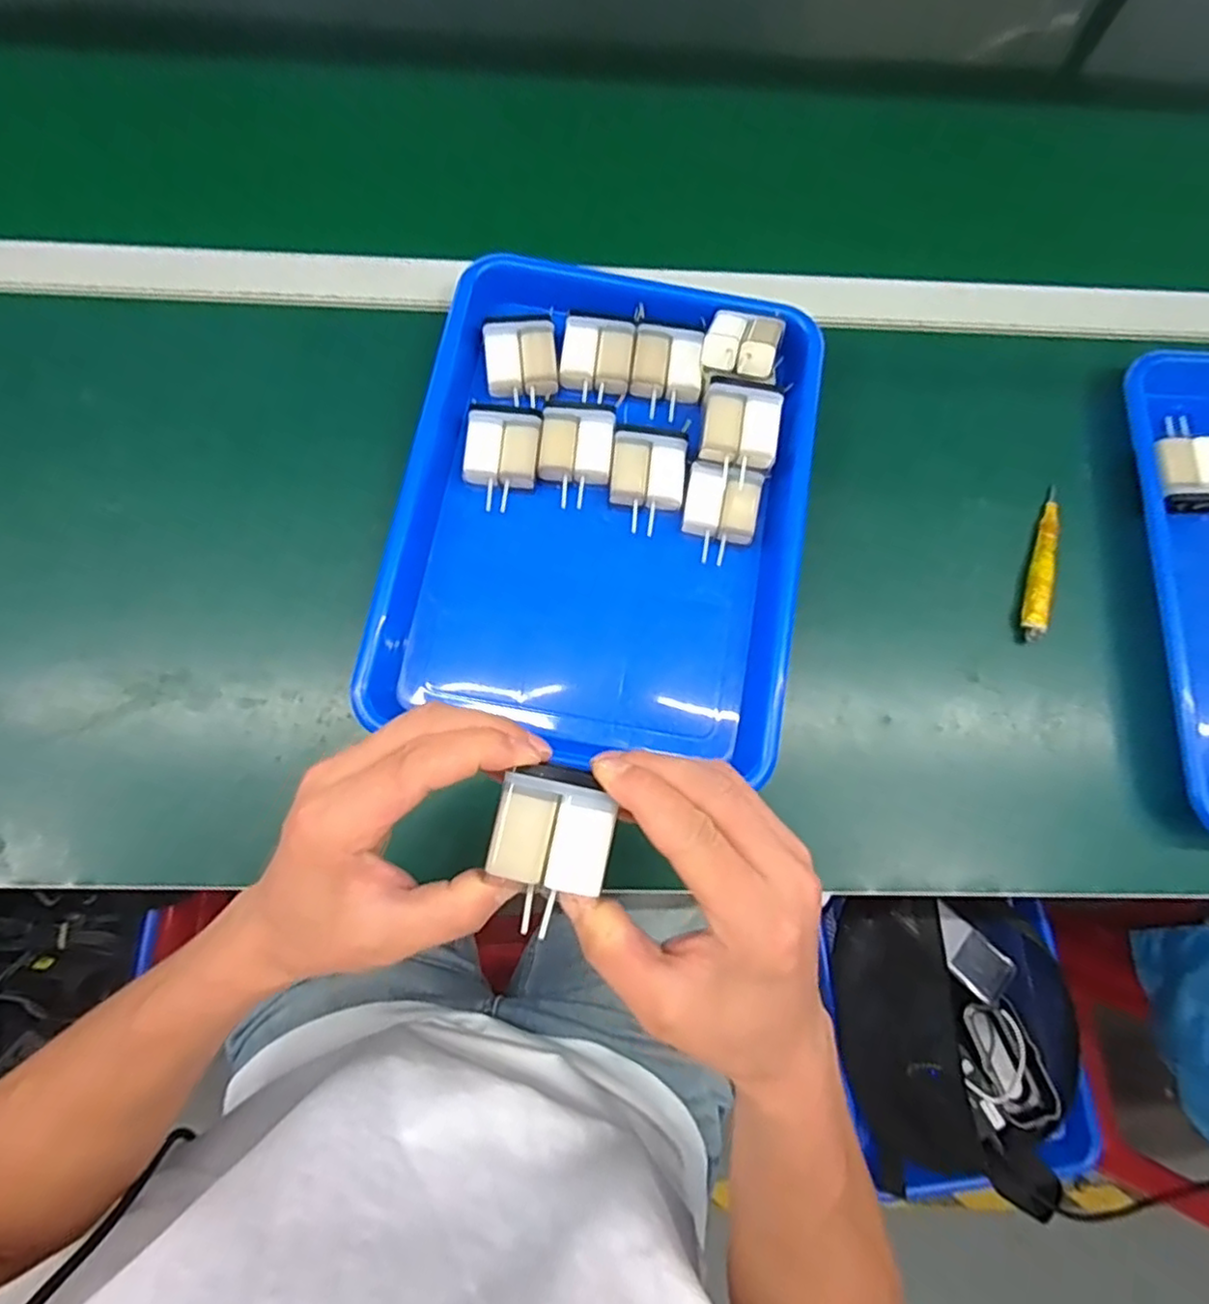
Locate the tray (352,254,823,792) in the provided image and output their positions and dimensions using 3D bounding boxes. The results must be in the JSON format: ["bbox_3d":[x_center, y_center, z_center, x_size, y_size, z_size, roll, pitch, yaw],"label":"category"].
[{"bbox_3d":[0.001,-0.090,0.425,0.250,0.057,0.326,10,79,1],"label":"tray"}]

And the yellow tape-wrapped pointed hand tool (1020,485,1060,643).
[{"bbox_3d":[0.300,-0.062,0.447,0.018,0.012,0.113,19,77,2],"label":"yellow tape-wrapped pointed hand tool"}]

